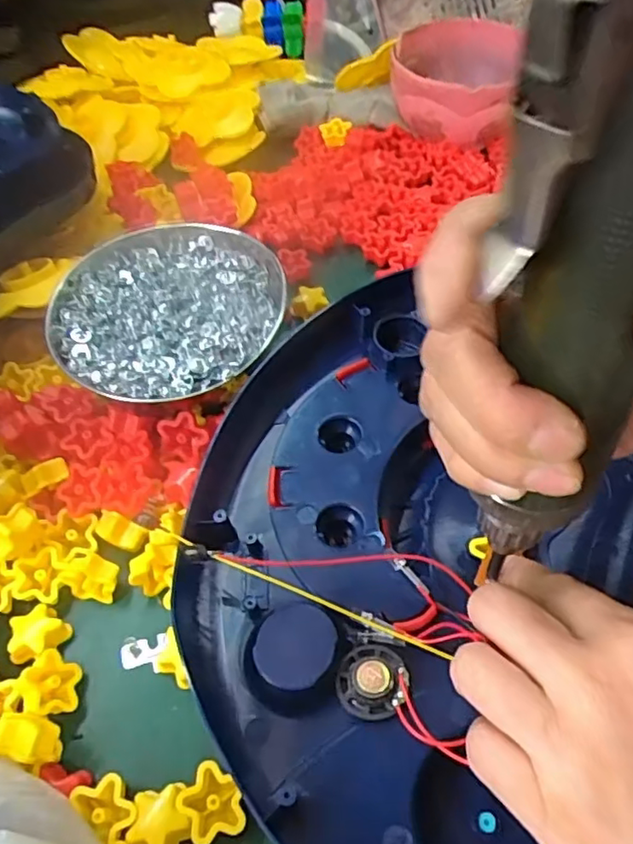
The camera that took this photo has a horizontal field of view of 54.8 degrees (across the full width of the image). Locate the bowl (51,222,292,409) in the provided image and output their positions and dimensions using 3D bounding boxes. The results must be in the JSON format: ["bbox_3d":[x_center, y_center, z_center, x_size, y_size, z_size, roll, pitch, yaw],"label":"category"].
[{"bbox_3d":[-0.085,-0.060,0.348,0.121,0.031,0.132,-2,52,2],"label":"bowl"}]

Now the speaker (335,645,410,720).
[{"bbox_3d":[0.021,0.098,0.231,0.026,0.007,0.027,-2,52,2],"label":"speaker"}]

